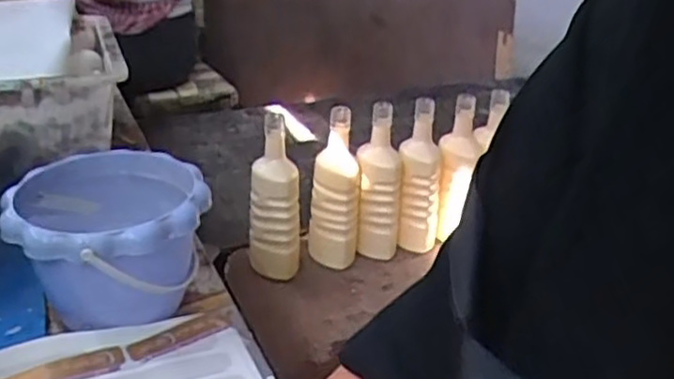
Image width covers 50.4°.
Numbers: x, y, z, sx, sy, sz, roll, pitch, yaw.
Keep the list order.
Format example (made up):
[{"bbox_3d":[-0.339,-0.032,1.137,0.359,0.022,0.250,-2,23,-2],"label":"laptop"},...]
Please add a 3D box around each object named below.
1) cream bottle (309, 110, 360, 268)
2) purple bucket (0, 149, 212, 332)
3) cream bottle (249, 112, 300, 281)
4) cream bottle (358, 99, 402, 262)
[{"bbox_3d":[0.000,0.007,1.197,0.081,0.261,0.064,2,25,-3],"label":"cream bottle"},{"bbox_3d":[-0.182,0.047,0.598,0.144,0.114,0.152,3,25,-1],"label":"purple bucket"},{"bbox_3d":[-0.093,0.016,1.098,0.078,0.243,0.068,2,25,-4],"label":"cream bottle"},{"bbox_3d":[0.073,-0.006,1.225,0.078,0.257,0.093,6,25,6],"label":"cream bottle"}]

